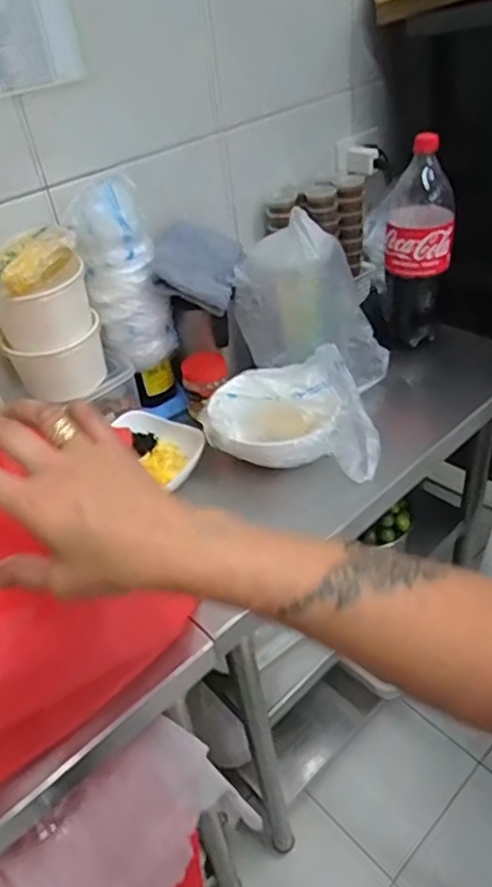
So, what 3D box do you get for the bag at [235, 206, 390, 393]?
[{"bbox_3d":[0.095,-0.184,0.817,0.206,0.237,0.063,-10,39,-3],"label":"bag"}]

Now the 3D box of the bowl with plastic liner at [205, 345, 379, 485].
[{"bbox_3d":[0.056,-0.036,0.784,0.211,0.086,0.163,-6,39,3],"label":"bowl with plastic liner"}]

